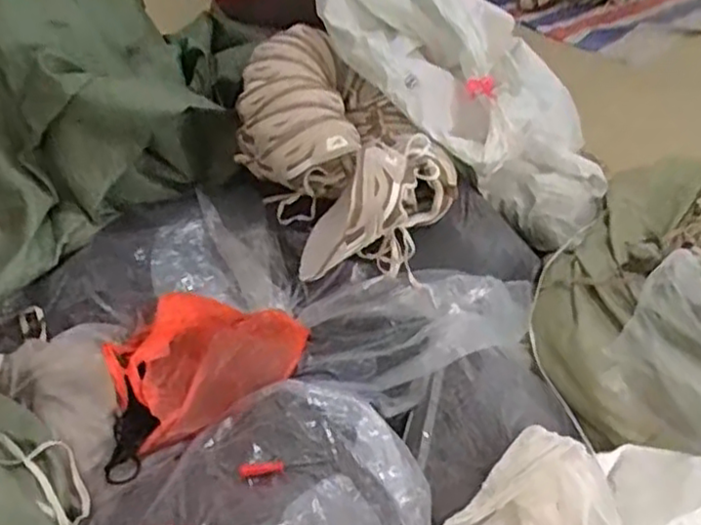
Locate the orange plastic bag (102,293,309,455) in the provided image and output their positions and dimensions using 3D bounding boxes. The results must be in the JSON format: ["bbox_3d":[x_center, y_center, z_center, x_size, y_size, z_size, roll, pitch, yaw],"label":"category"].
[{"bbox_3d":[-0.181,0.115,0.924,0.265,0.071,0.198,-19,42,-22],"label":"orange plastic bag"}]

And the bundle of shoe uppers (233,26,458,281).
[{"bbox_3d":[-0.031,-0.176,1.081,0.243,0.216,0.413,-20,43,-23],"label":"bundle of shoe uppers"}]

